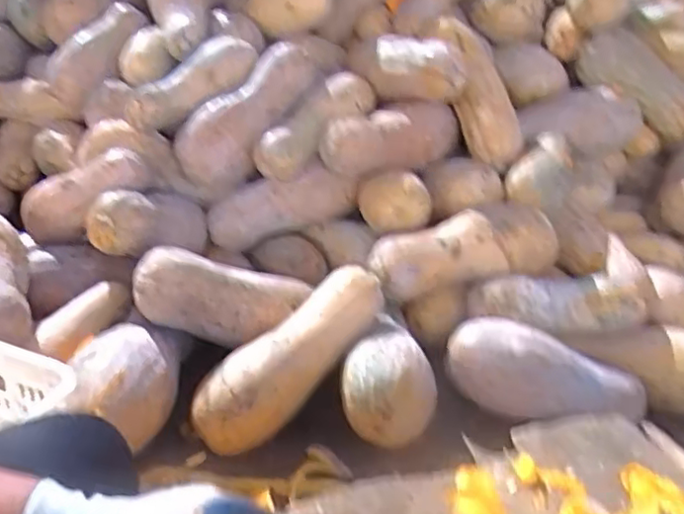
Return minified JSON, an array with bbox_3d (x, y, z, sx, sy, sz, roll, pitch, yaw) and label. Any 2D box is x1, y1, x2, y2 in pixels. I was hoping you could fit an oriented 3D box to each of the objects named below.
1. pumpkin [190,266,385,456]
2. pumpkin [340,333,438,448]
[{"bbox_3d":[-0.079,0.170,1.118,0.115,0.111,0.418,26,56,37],"label":"pumpkin"},{"bbox_3d":[0.080,0.226,1.114,0.156,0.142,0.160,5,25,2],"label":"pumpkin"}]

